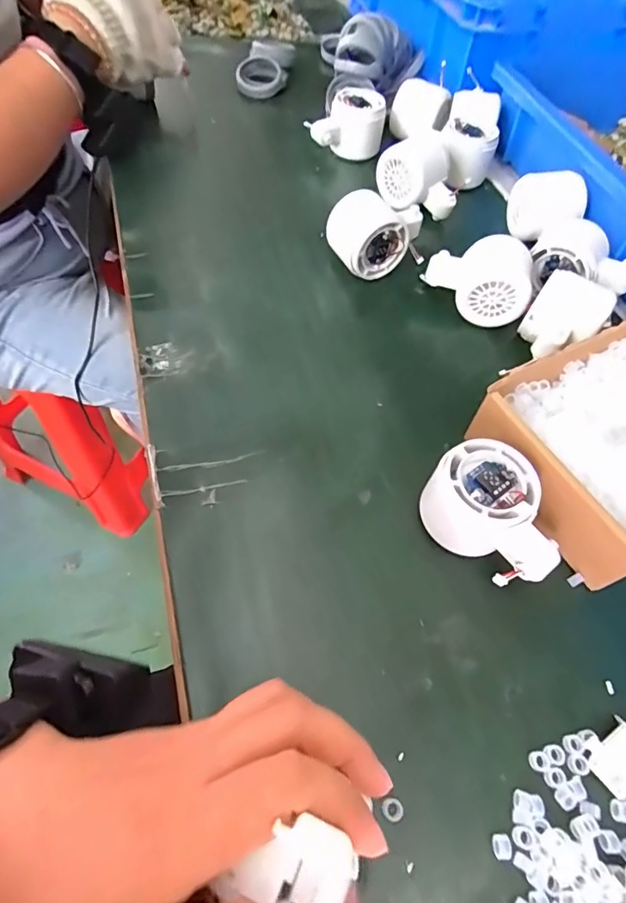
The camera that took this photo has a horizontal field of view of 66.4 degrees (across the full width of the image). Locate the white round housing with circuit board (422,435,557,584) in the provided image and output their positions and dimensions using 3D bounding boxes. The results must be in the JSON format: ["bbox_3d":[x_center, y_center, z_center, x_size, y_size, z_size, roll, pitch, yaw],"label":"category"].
[{"bbox_3d":[0.107,0.039,0.284,0.055,0.049,0.080,-32,64,-19],"label":"white round housing with circuit board"}]

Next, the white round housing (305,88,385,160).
[{"bbox_3d":[0.035,-0.367,0.538,0.080,0.059,0.052,-14,61,-12],"label":"white round housing"}]

